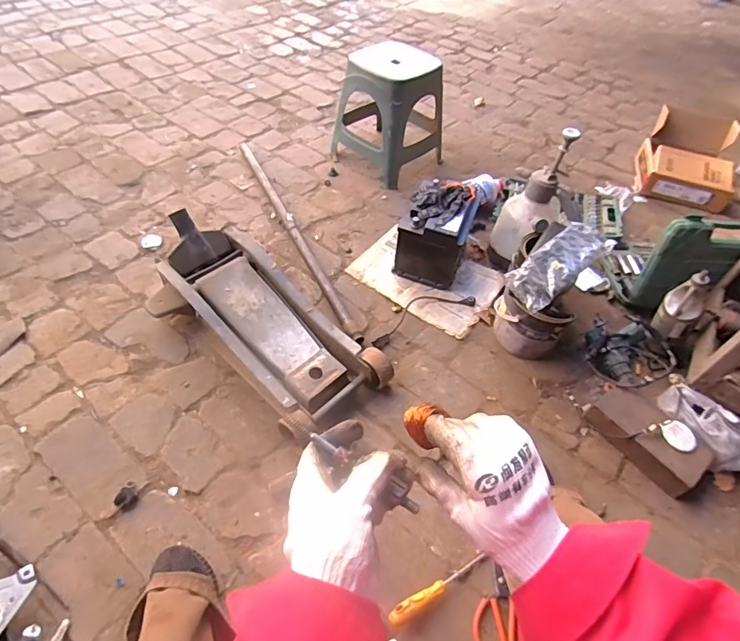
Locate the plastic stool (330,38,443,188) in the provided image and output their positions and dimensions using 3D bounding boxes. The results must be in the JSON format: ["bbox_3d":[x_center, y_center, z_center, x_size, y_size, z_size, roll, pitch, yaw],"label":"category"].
[{"bbox_3d":[0.066,-0.652,1.418,0.259,0.307,0.270,40,58,23],"label":"plastic stool"}]

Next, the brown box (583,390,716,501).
[{"bbox_3d":[0.594,0.249,0.970,0.117,0.065,0.229,-31,60,-26],"label":"brown box"}]

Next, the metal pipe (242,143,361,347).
[{"bbox_3d":[-0.219,-0.264,1.301,0.034,0.041,0.862,-20,56,-20],"label":"metal pipe"}]

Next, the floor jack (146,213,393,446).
[{"bbox_3d":[-0.248,0.006,1.015,0.575,0.191,0.260,36,57,21],"label":"floor jack"}]

